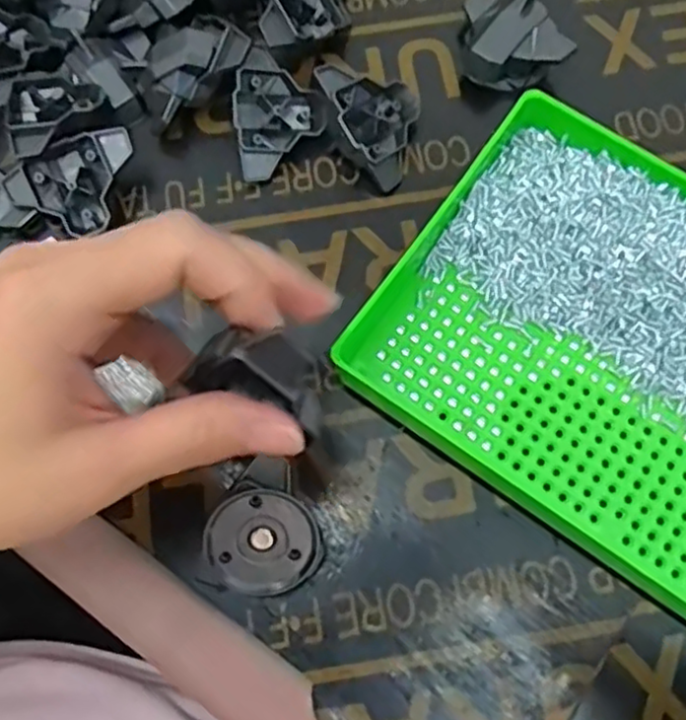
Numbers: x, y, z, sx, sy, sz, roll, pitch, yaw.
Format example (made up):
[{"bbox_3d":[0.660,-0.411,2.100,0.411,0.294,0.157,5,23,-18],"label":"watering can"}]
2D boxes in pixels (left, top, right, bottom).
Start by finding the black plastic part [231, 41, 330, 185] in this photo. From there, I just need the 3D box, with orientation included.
[{"bbox_3d":[-0.038,-0.114,0.324,0.044,0.017,0.051,44,75,-24],"label":"black plastic part"}]

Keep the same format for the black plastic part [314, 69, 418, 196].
[{"bbox_3d":[0.019,-0.112,0.317,0.041,0.031,0.052,-29,74,-7],"label":"black plastic part"}]

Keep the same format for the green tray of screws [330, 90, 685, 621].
[{"bbox_3d":[0.137,0.011,0.271,0.240,0.040,0.149,35,77,11],"label":"green tray of screws"}]

